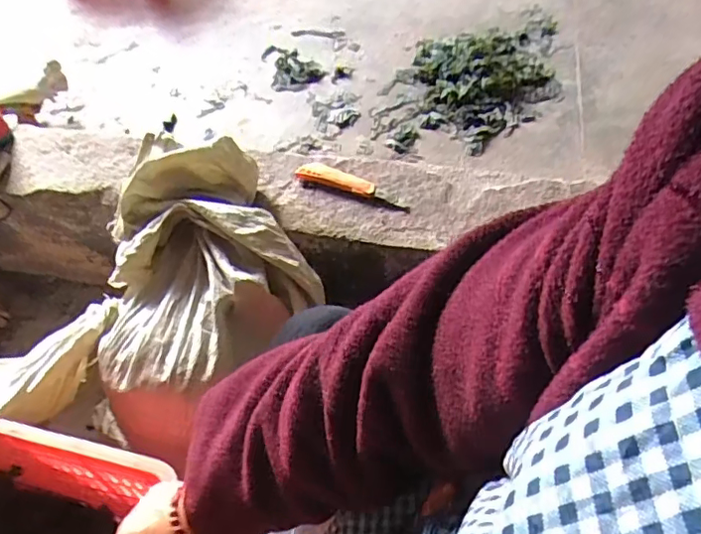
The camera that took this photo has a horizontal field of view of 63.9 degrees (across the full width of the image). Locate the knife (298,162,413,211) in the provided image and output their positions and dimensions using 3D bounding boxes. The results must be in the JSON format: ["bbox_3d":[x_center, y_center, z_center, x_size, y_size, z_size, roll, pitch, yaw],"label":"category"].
[{"bbox_3d":[0.002,-0.138,0.934,0.208,0.015,0.041,24,54,25],"label":"knife"}]

